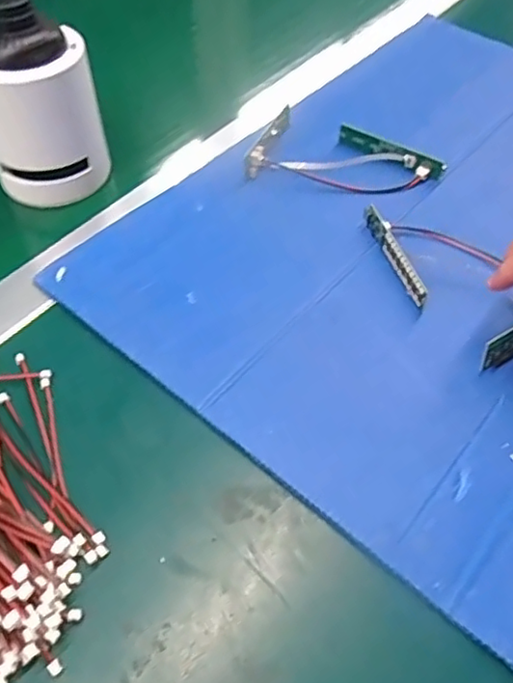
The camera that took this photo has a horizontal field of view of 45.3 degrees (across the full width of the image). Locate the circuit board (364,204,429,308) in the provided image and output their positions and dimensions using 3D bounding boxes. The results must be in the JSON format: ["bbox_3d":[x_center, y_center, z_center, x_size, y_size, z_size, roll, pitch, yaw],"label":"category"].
[{"bbox_3d":[0.088,-0.056,0.391,0.007,0.017,0.080,-11,52,-15],"label":"circuit board"}]

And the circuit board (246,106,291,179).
[{"bbox_3d":[0.010,-0.151,0.456,0.012,0.012,0.078,20,51,10],"label":"circuit board"}]

